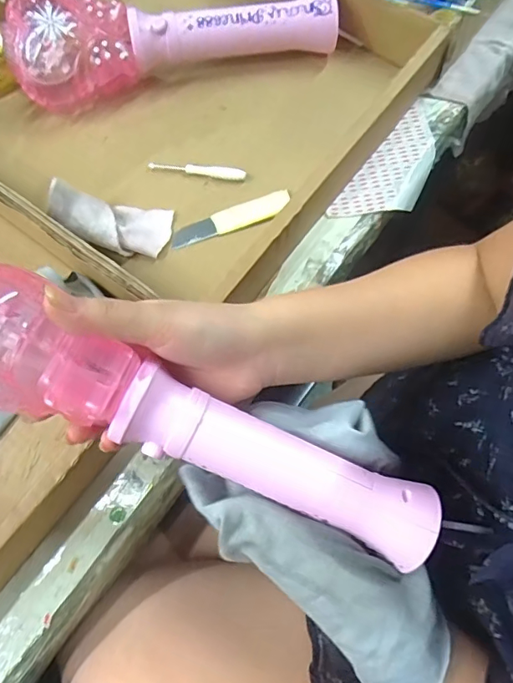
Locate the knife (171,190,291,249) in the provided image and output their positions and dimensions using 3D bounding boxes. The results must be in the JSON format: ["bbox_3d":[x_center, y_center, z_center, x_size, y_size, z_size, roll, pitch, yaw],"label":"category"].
[{"bbox_3d":[-0.021,-0.102,0.415,0.102,0.008,0.020,-18,72,-6],"label":"knife"}]

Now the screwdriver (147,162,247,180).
[{"bbox_3d":[-0.052,-0.149,0.431,0.085,0.008,0.010,9,72,3],"label":"screwdriver"}]

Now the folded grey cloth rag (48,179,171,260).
[{"bbox_3d":[-0.119,-0.097,0.406,0.095,0.015,0.045,15,71,-17],"label":"folded grey cloth rag"}]

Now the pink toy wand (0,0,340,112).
[{"bbox_3d":[-0.083,-0.271,0.442,0.307,0.069,0.070,-15,72,-5],"label":"pink toy wand"}]

